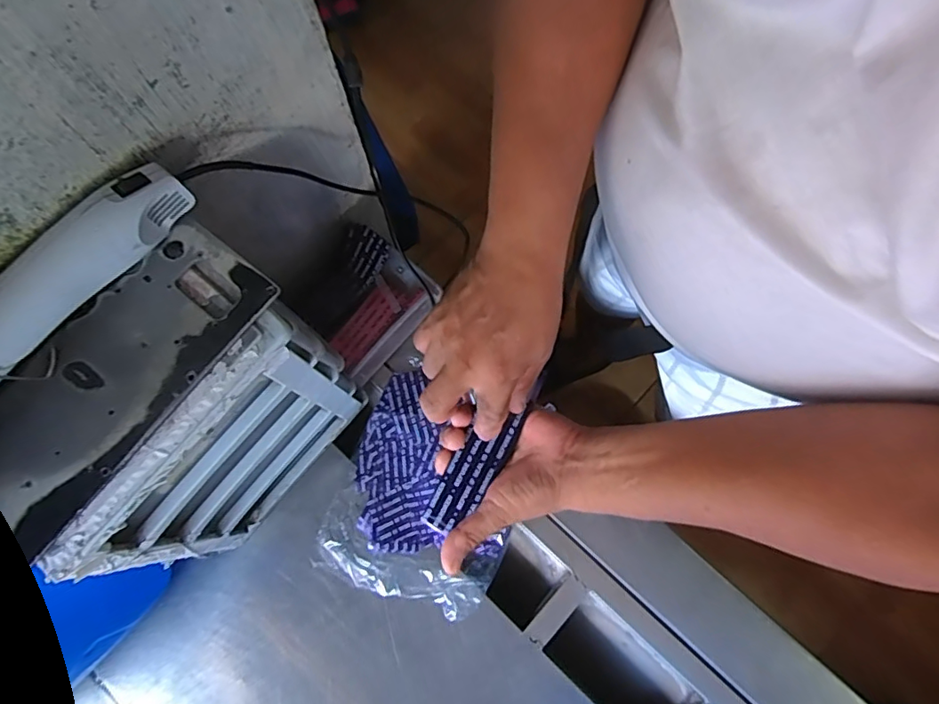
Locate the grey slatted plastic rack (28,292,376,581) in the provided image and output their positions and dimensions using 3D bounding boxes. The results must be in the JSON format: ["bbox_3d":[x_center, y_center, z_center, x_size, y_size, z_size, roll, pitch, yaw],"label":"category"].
[{"bbox_3d":[-0.193,0.088,0.473,0.044,0.252,0.223,39,82,8],"label":"grey slatted plastic rack"}]

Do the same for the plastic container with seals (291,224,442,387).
[{"bbox_3d":[-0.123,-0.060,0.607,0.130,0.056,0.133,41,81,10],"label":"plastic container with seals"}]

